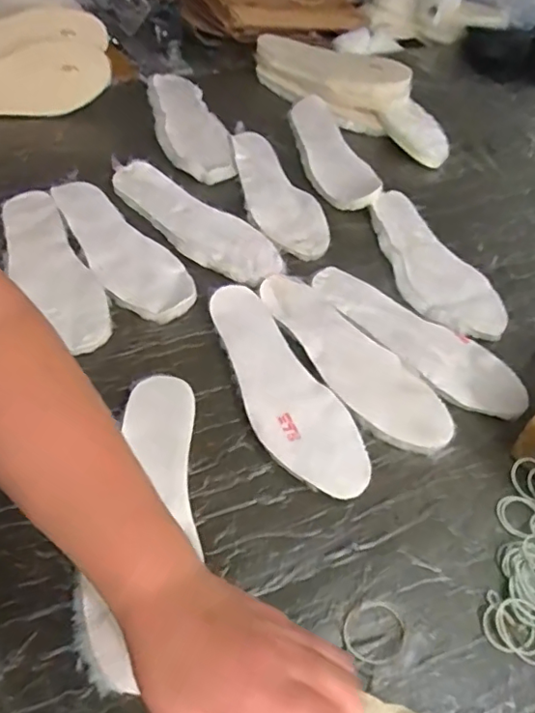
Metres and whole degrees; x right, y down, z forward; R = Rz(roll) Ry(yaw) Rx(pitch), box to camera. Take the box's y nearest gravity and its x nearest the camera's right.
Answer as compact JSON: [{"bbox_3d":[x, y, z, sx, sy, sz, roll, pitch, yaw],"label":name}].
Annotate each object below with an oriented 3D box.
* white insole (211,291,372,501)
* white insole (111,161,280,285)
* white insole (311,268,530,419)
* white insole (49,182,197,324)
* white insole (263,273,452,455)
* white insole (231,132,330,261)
[{"bbox_3d":[0.011,0.027,0.582,0.092,0.012,0.270,-24,57,-23],"label":"white insole"},{"bbox_3d":[-0.104,-0.175,0.729,0.274,0.019,0.096,31,53,16],"label":"white insole"},{"bbox_3d":[0.168,-0.020,0.650,0.275,0.015,0.096,32,51,19],"label":"white insole"},{"bbox_3d":[-0.185,-0.135,0.688,0.094,0.018,0.255,-29,61,-29],"label":"white insole"},{"bbox_3d":[0.088,-0.001,0.616,0.087,0.009,0.267,-31,60,-27],"label":"white insole"},{"bbox_3d":[0.004,-0.235,0.794,0.097,0.023,0.261,-16,54,-18],"label":"white insole"}]

